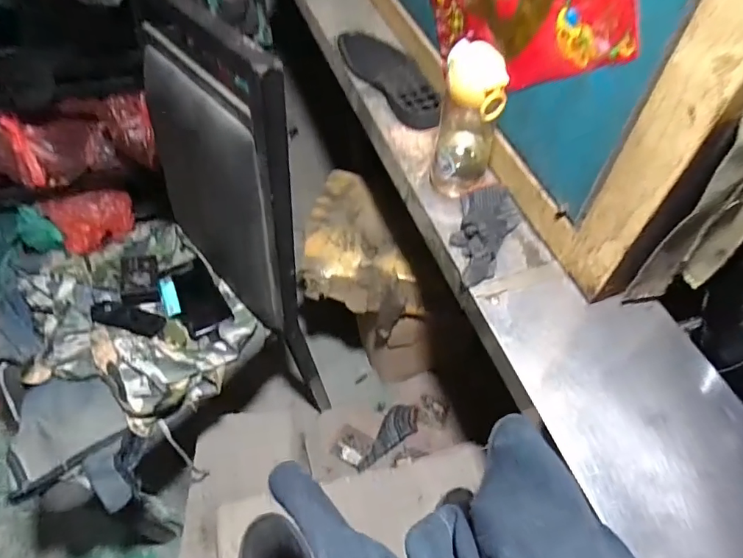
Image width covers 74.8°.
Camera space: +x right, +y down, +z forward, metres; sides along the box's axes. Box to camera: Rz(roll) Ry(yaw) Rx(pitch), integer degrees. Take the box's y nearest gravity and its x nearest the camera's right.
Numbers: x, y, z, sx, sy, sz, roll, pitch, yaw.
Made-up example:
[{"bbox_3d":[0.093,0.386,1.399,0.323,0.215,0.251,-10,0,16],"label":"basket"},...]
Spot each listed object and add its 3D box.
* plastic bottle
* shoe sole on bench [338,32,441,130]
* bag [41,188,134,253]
[{"bbox_3d":[0.121,-0.187,0.621,0.073,0.209,0.065,11,57,8],"label":"plastic bottle"},{"bbox_3d":[0.035,-0.354,0.833,0.091,0.033,0.289,-27,60,-16],"label":"shoe sole on bench"},{"bbox_3d":[-0.735,-0.164,1.293,0.197,0.112,0.119,-32,61,-19],"label":"bag"}]

